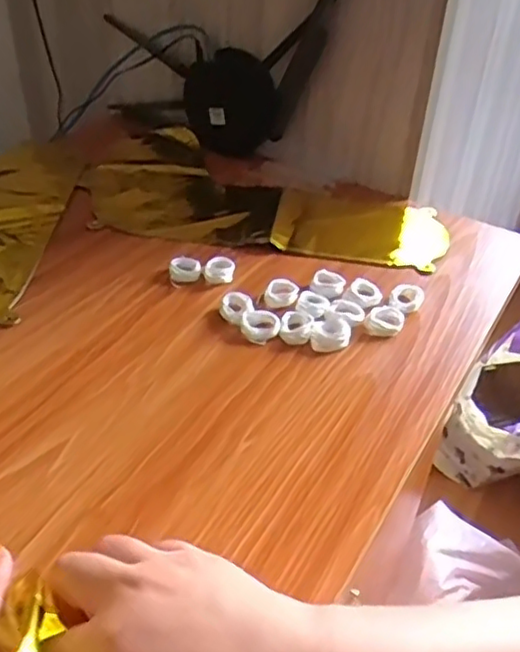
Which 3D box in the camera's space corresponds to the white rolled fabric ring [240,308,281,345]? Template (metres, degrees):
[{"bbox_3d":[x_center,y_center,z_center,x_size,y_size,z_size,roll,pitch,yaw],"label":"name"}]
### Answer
[{"bbox_3d":[0.000,-0.002,0.521,0.029,0.010,0.031,3,38,-2],"label":"white rolled fabric ring"}]

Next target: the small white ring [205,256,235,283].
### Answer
[{"bbox_3d":[-0.036,-0.050,0.579,0.026,0.012,0.025,2,38,-3],"label":"small white ring"}]

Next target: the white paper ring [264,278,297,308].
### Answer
[{"bbox_3d":[0.018,-0.028,0.556,0.027,0.012,0.026,3,38,-2],"label":"white paper ring"}]

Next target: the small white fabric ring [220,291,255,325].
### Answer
[{"bbox_3d":[-0.020,-0.016,0.538,0.024,0.013,0.032,-27,48,-34],"label":"small white fabric ring"}]

